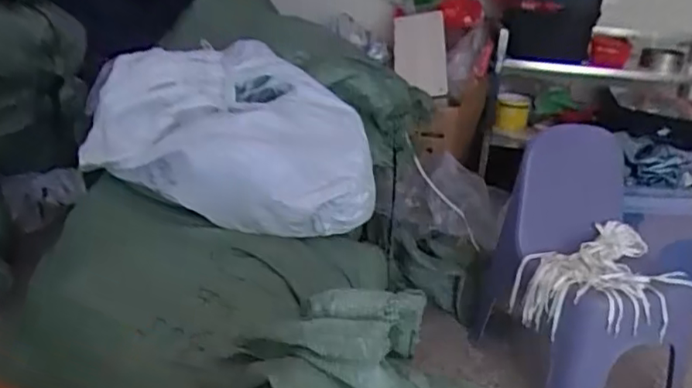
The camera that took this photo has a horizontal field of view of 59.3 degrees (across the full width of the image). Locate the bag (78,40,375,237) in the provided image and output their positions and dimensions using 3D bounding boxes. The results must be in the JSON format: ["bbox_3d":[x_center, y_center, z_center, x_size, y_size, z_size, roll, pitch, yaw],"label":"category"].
[{"bbox_3d":[-0.238,-0.156,1.441,0.599,0.337,0.448,4,22,1],"label":"bag"}]

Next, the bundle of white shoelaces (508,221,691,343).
[{"bbox_3d":[0.573,0.202,1.359,0.351,0.156,0.273,-1,22,-11],"label":"bundle of white shoelaces"}]

